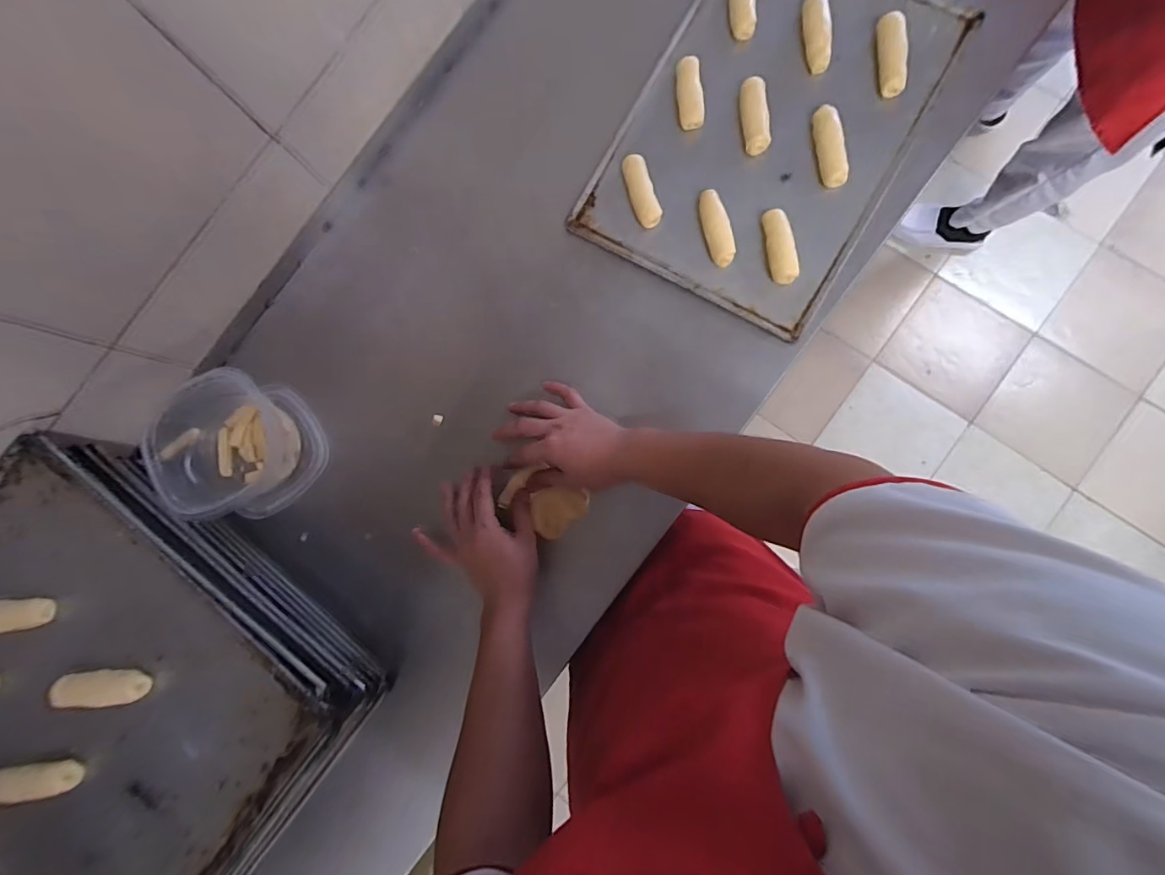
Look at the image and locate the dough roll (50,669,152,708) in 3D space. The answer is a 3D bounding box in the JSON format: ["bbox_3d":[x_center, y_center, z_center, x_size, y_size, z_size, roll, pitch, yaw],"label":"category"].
[{"bbox_3d":[-0.461,0.240,0.477,0.079,0.016,0.033,-1,84,-9],"label":"dough roll"}]

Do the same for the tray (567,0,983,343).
[{"bbox_3d":[0.228,-0.389,0.620,0.320,0.035,0.445,30,88,9],"label":"tray"}]

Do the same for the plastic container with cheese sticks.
[{"bbox_3d":[-0.452,0.009,0.632,0.167,0.098,0.173,7,85,8],"label":"plastic container with cheese sticks"}]

